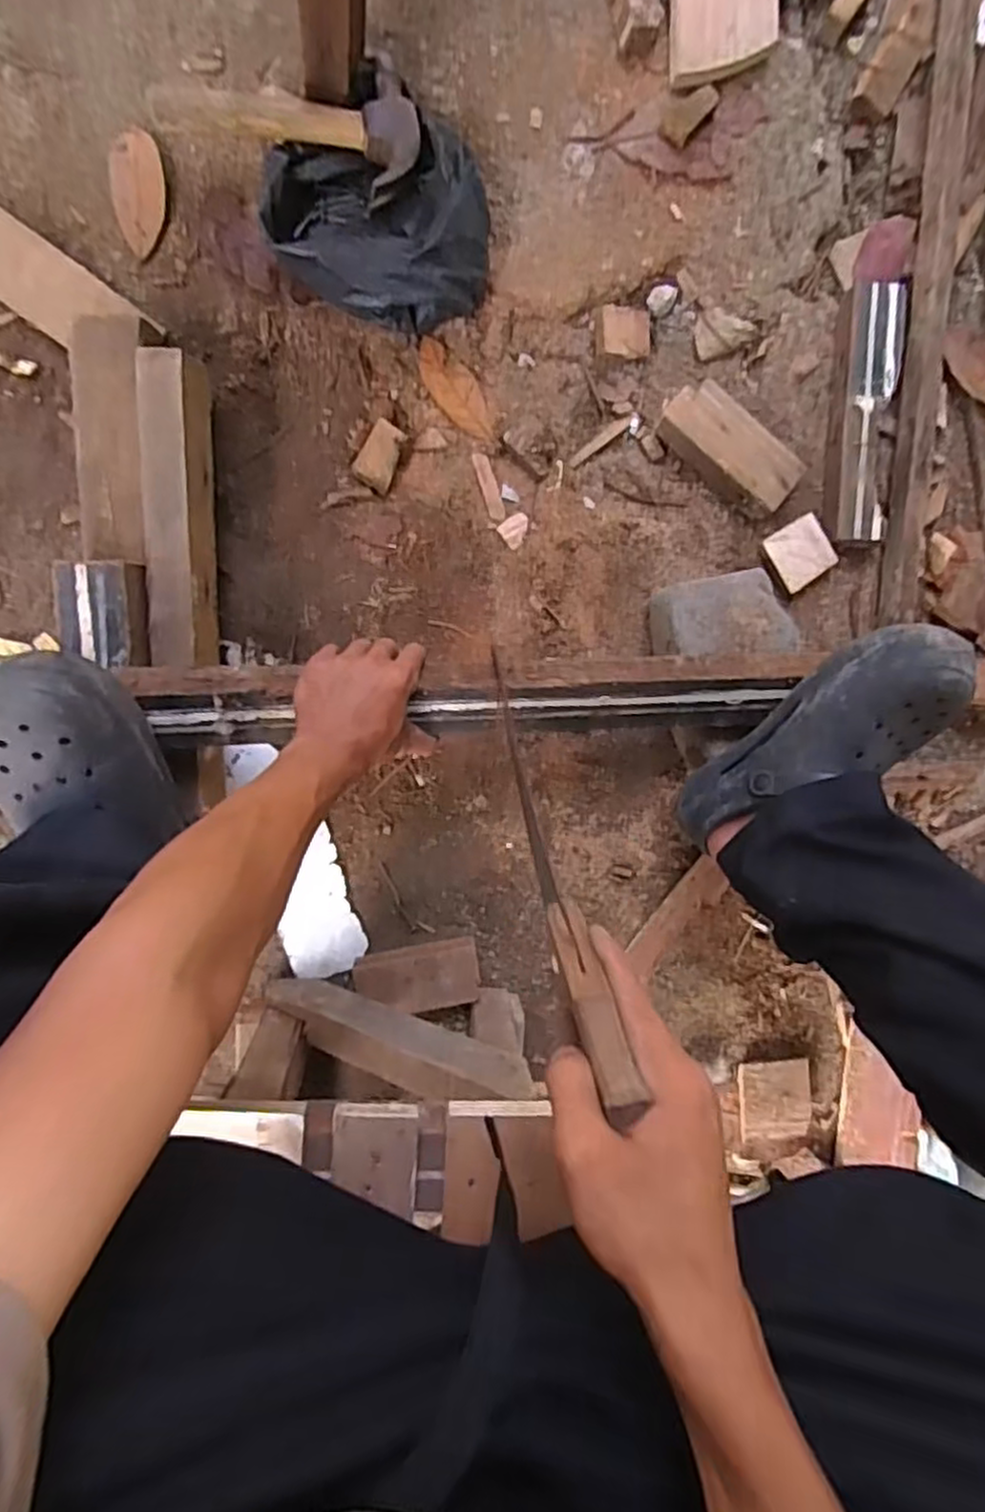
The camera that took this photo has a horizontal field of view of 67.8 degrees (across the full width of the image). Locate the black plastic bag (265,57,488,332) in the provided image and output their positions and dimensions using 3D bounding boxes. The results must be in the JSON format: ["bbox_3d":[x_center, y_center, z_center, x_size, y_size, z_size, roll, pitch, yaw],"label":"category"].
[{"bbox_3d":[-0.095,-0.481,0.632,0.193,0.059,0.200,2,94,-9],"label":"black plastic bag"}]

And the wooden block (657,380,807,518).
[{"bbox_3d":[0.228,-0.296,0.708,0.141,0.039,0.063,38,88,-10],"label":"wooden block"}]

